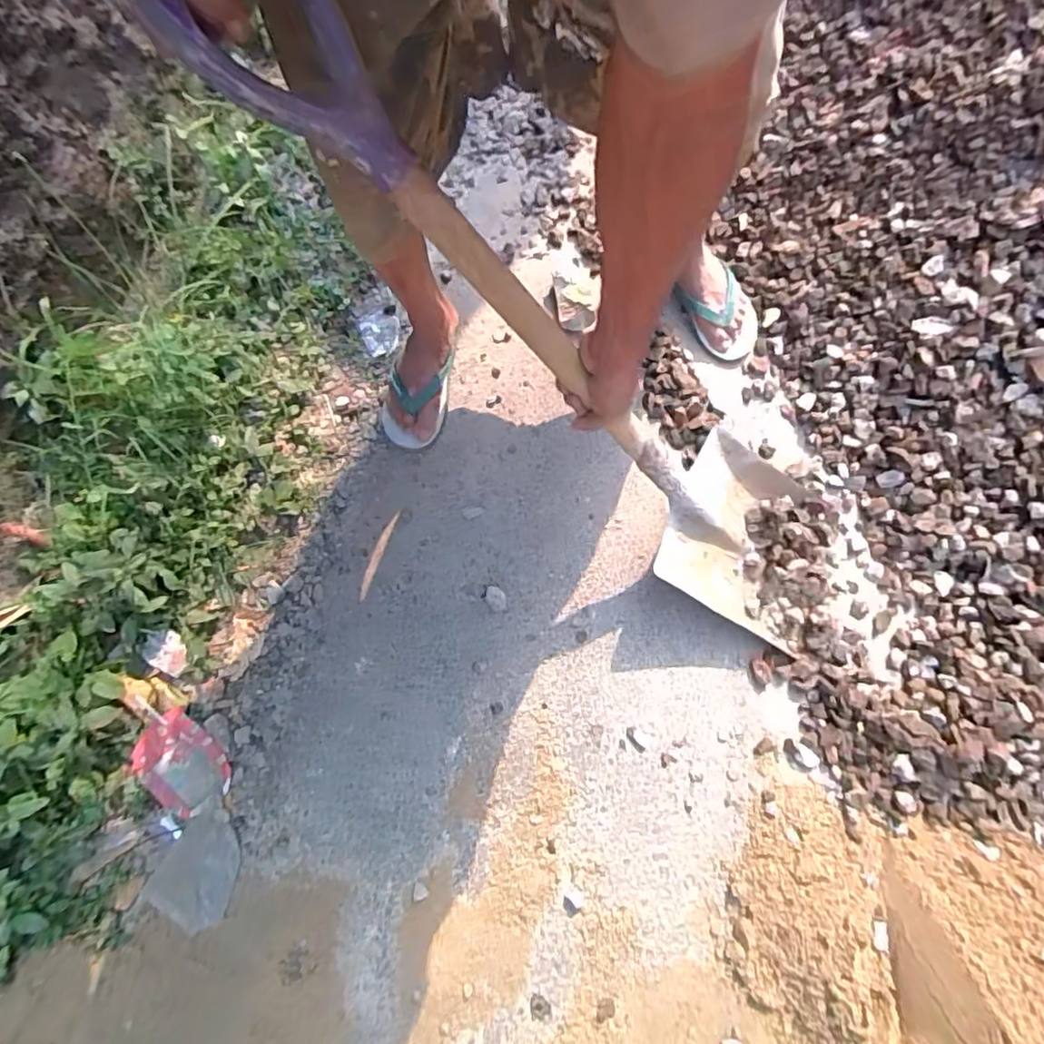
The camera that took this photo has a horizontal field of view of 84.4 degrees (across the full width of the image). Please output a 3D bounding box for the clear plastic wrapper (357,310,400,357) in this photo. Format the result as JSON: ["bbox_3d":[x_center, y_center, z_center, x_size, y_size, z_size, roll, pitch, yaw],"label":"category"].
[{"bbox_3d":[-0.248,-0.332,1.007,0.068,0.006,0.085,-18,74,-5],"label":"clear plastic wrapper"}]

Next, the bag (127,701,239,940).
[{"bbox_3d":[-0.451,0.395,0.771,0.123,0.037,0.262,-12,74,-4],"label":"bag"}]

